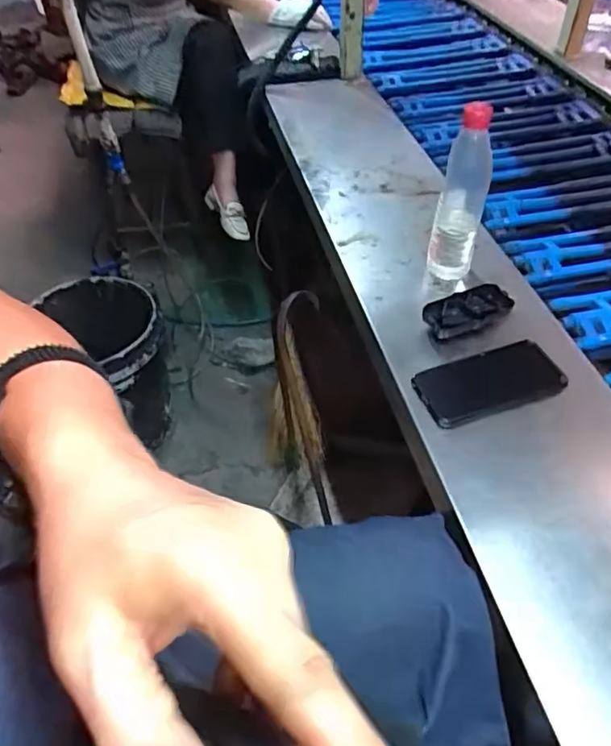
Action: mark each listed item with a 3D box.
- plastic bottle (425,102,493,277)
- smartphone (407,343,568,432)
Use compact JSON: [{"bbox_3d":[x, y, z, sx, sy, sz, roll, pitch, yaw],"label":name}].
[{"bbox_3d":[0.194,-0.224,0.722,0.060,0.208,0.055,12,48,14],"label":"plastic bottle"},{"bbox_3d":[0.211,0.010,0.665,0.165,0.008,0.079,-16,56,-9],"label":"smartphone"}]

